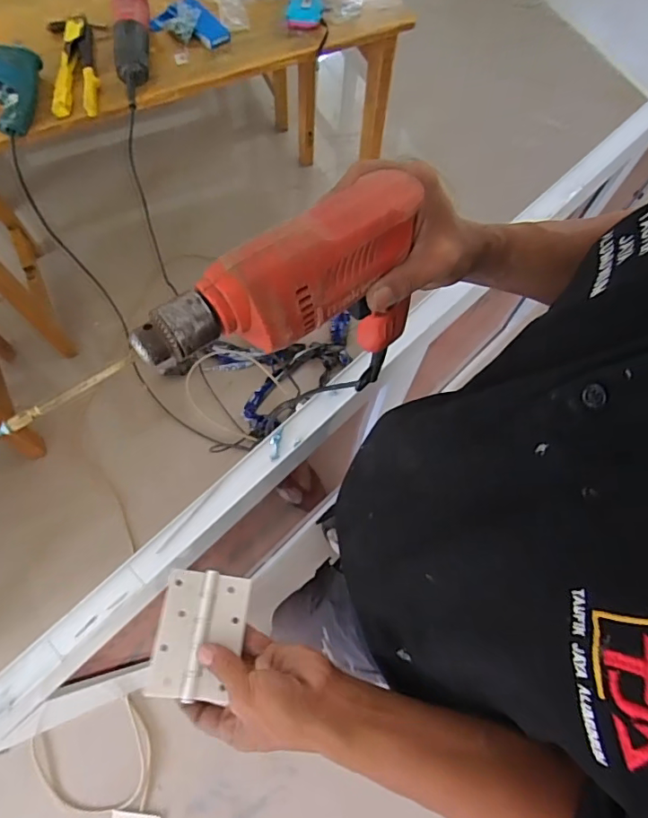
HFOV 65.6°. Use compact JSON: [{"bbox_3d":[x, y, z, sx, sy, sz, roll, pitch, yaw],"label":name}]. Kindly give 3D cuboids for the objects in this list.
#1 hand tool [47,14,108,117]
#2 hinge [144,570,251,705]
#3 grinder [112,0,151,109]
[{"bbox_3d":[-0.468,-0.654,0.949,0.088,0.031,0.247,-9,69,-5],"label":"hand tool"},{"bbox_3d":[-0.108,0.197,0.443,0.073,0.007,0.100,13,64,-14],"label":"hinge"},{"bbox_3d":[-0.363,-0.707,0.940,0.073,0.090,0.332,-8,69,-5],"label":"grinder"}]

